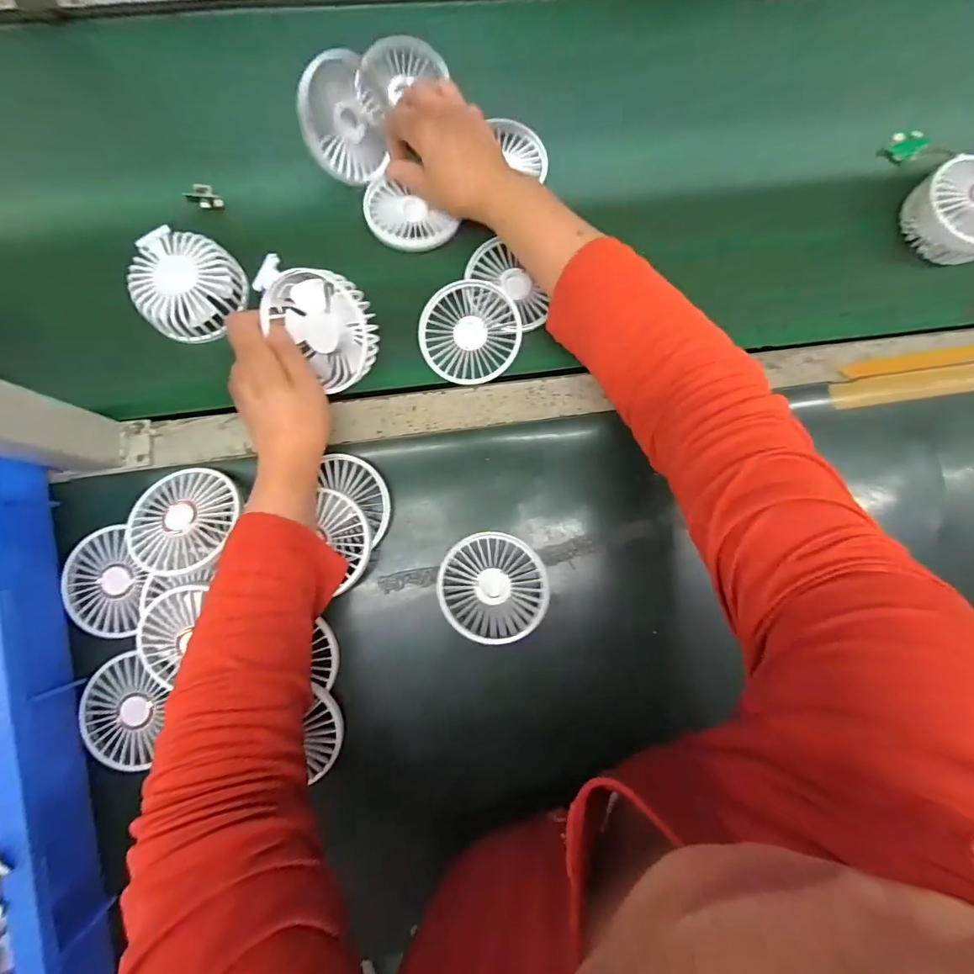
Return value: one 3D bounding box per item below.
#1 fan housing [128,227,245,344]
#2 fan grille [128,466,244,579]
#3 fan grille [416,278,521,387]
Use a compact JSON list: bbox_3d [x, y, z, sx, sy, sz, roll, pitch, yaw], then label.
[{"bbox_3d":[-0.259,-0.174,0.408,0.085,0.030,0.087,0,81,-3],"label":"fan housing"},{"bbox_3d":[-0.248,0.026,0.384,0.080,0.025,0.085,0,81,-3],"label":"fan grille"},{"bbox_3d":[-0.015,-0.138,0.422,0.088,0.011,0.088,0,92,9],"label":"fan grille"}]

